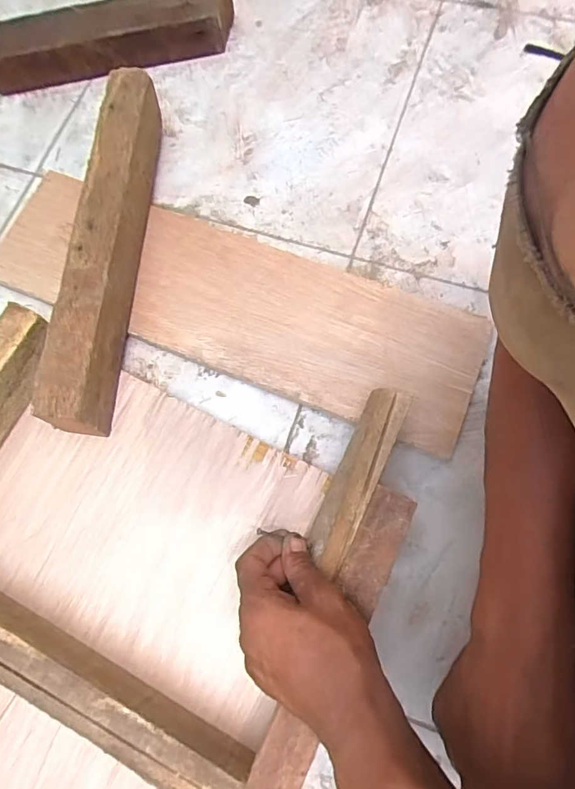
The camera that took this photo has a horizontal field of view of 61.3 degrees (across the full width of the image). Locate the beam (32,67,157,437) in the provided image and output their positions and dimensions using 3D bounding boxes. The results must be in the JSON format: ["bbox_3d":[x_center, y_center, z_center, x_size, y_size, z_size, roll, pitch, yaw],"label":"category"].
[{"bbox_3d":[-0.180,-0.148,0.488,0.062,0.072,0.376,3,75,4],"label":"beam"}]

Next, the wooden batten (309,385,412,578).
[{"bbox_3d":[0.057,0.065,0.398,0.033,0.028,0.152,24,74,7],"label":"wooden batten"}]

